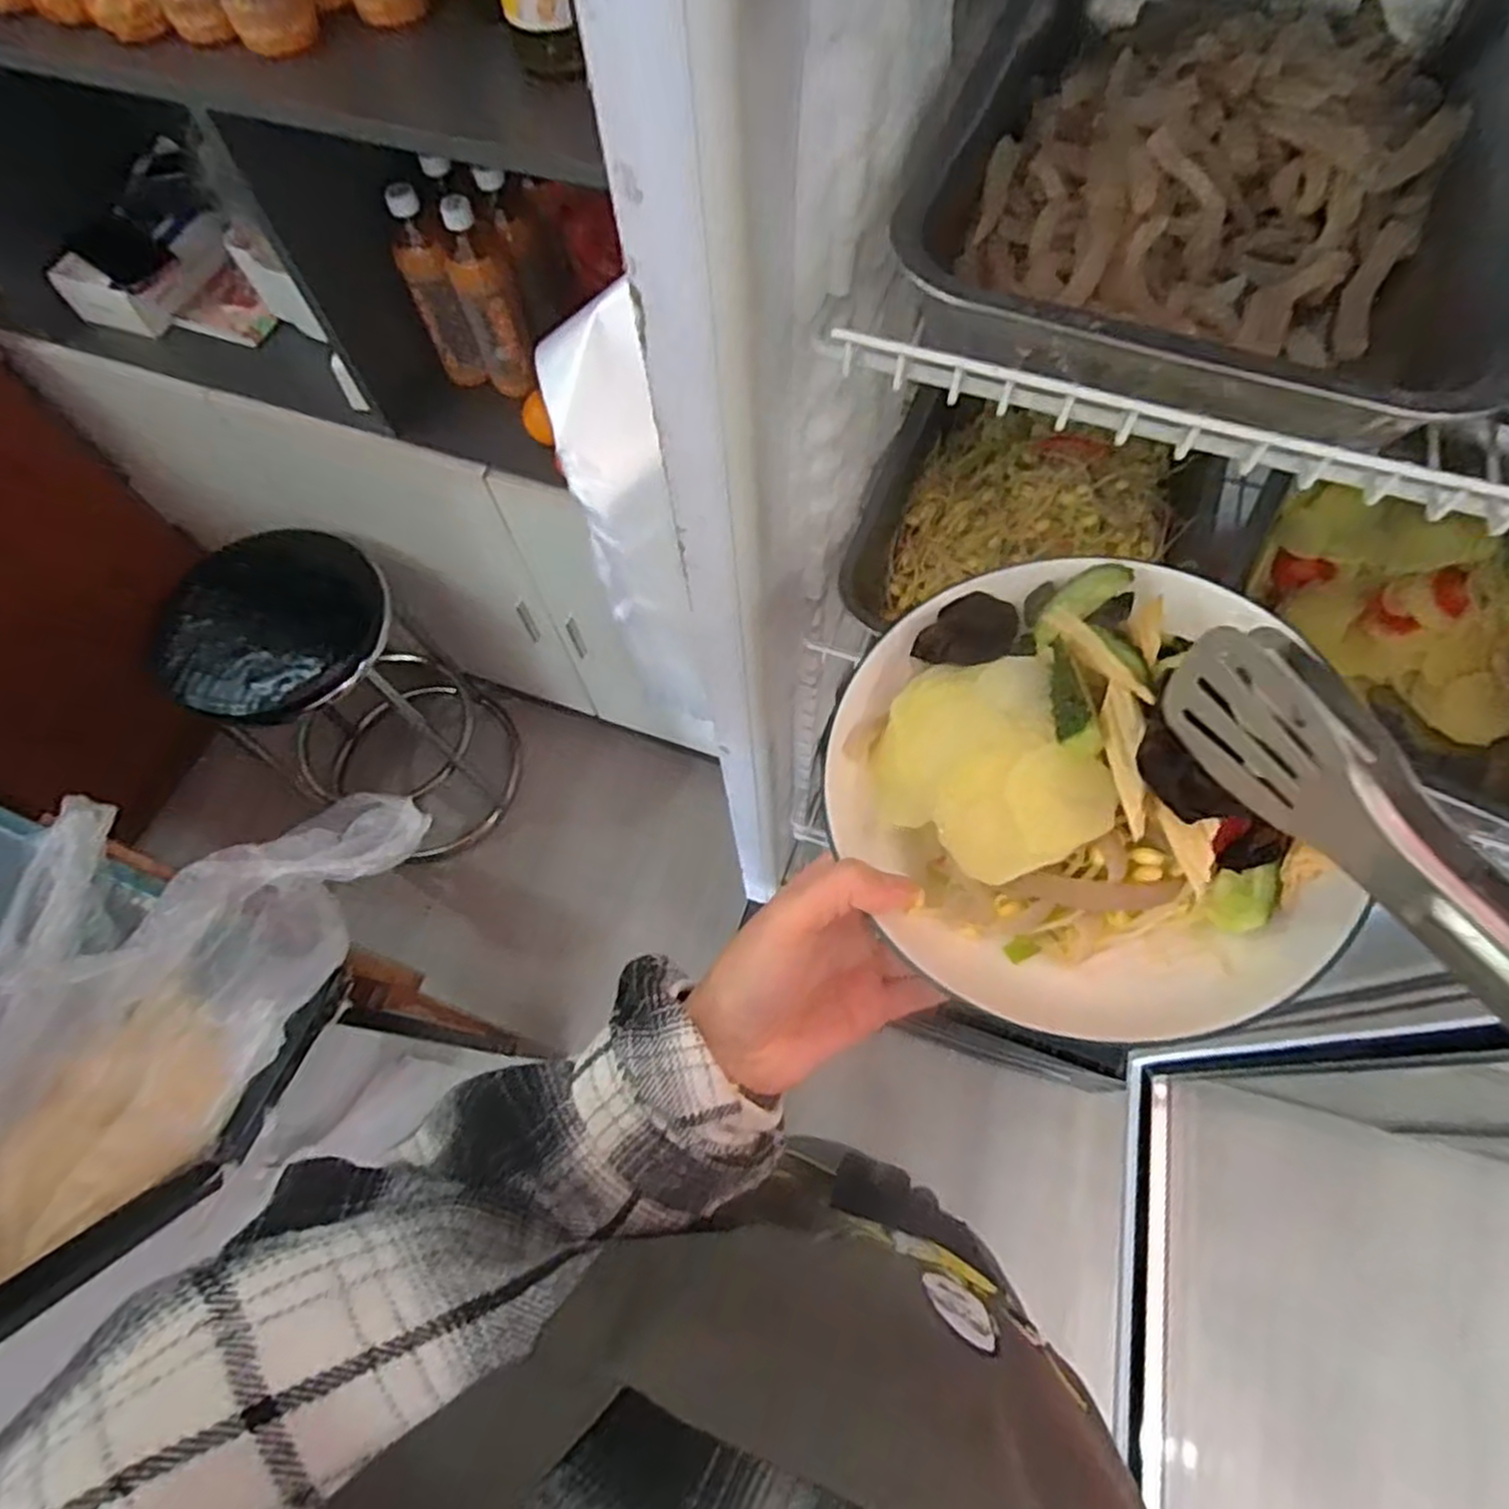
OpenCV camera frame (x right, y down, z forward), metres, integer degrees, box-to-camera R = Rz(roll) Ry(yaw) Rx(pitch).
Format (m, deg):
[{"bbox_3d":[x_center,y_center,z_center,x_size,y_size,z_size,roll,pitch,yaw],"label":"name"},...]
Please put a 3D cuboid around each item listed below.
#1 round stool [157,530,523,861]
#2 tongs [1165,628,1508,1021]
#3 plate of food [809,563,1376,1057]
[{"bbox_3d":[-0.644,-0.079,1.323,0.353,0.570,0.338,34,71,15],"label":"round stool"},{"bbox_3d":[0.190,0.060,0.174,0.027,0.045,0.255,-22,54,-9],"label":"tongs"},{"bbox_3d":[0.129,0.005,0.316,0.184,0.079,0.199,-7,66,-2],"label":"plate of food"}]

